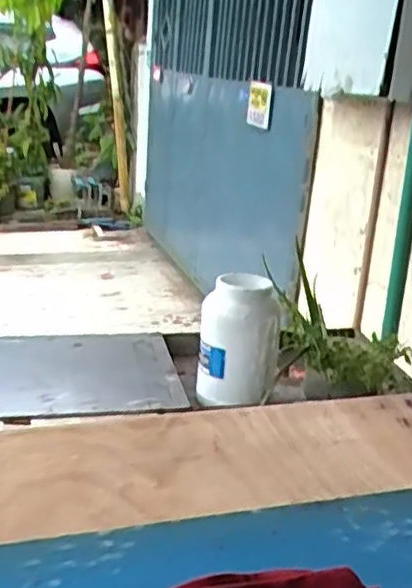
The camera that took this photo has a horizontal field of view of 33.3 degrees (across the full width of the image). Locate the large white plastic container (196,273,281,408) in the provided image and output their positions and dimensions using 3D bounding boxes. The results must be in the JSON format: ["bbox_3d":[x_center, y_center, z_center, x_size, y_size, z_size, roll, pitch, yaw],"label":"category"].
[{"bbox_3d":[0.062,0.094,1.338,0.152,0.233,0.139,5,19,1],"label":"large white plastic container"}]

